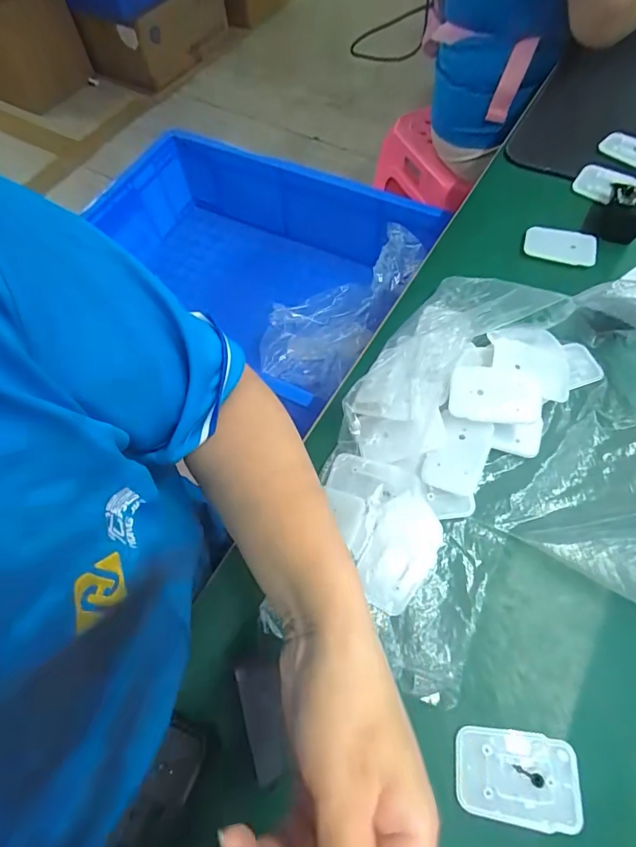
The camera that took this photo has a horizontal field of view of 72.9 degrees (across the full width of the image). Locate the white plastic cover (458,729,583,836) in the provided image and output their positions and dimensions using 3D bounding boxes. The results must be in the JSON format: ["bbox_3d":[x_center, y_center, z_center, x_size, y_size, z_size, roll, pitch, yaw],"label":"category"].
[{"bbox_3d":[0.119,0.211,0.257,0.069,0.005,0.045,7,64,5],"label":"white plastic cover"}]

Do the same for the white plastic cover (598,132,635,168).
[{"bbox_3d":[0.374,-0.324,0.511,0.050,0.006,0.070,-40,69,-16],"label":"white plastic cover"}]

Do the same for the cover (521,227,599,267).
[{"bbox_3d":[0.252,-0.185,0.446,0.072,0.006,0.038,13,65,8],"label":"cover"}]

